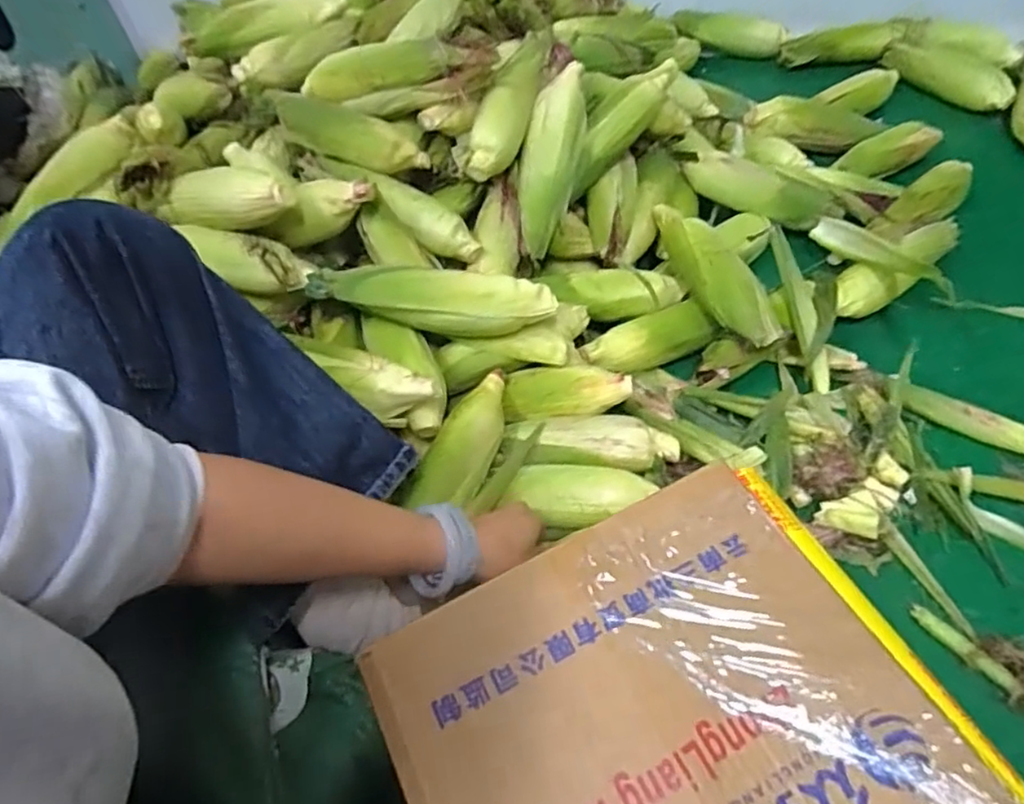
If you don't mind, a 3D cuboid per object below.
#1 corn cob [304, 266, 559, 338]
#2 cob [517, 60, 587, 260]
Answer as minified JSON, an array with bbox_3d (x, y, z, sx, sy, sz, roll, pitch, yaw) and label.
[{"bbox_3d":[-0.084,-0.110,0.700,0.260,0.056,0.059,2,52,6],"label":"corn cob"},{"bbox_3d":[0.049,-0.293,0.781,0.062,0.227,0.050,16,16,15],"label":"cob"}]

